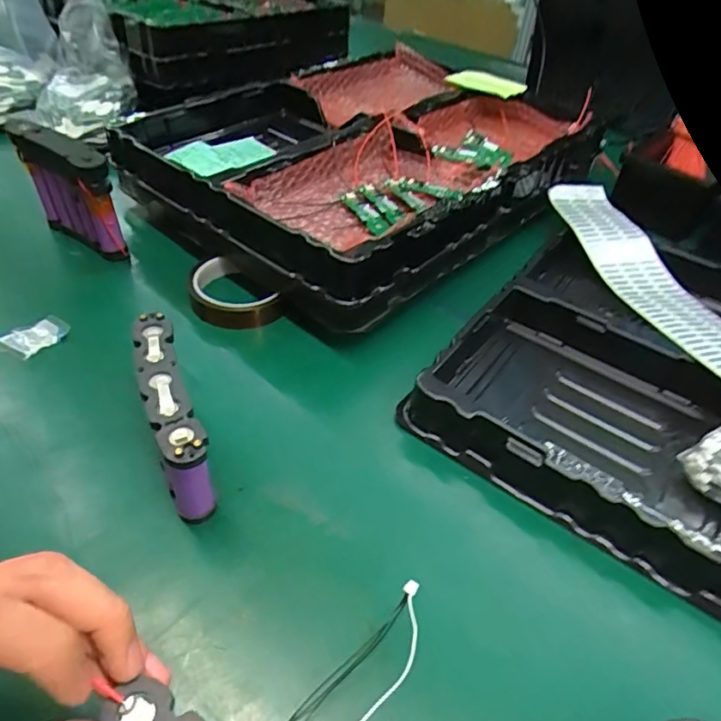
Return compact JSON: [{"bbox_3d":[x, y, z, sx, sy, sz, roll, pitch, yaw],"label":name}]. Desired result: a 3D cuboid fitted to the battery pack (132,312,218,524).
[{"bbox_3d":[-0.117,0.040,0.336,0.029,0.080,0.121,-14,46,-20],"label":"battery pack"}]

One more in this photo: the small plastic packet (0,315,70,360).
[{"bbox_3d":[-0.264,-0.018,0.433,0.034,0.014,0.047,30,48,25],"label":"small plastic packet"}]

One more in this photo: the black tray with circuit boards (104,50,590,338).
[{"bbox_3d":[0.024,-0.232,0.622,0.358,0.098,0.482,36,51,29],"label":"black tray with circuit boards"}]

